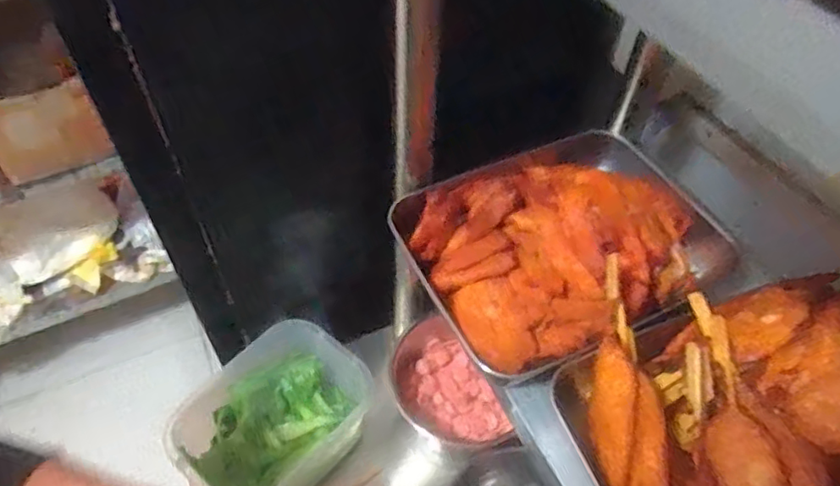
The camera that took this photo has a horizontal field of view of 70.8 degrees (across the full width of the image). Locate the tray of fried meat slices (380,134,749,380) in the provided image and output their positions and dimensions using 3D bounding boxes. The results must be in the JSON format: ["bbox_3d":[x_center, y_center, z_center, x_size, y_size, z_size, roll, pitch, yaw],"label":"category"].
[{"bbox_3d":[0.125,-0.008,0.511,0.254,0.057,0.189,-23,55,-21],"label":"tray of fried meat slices"}]

